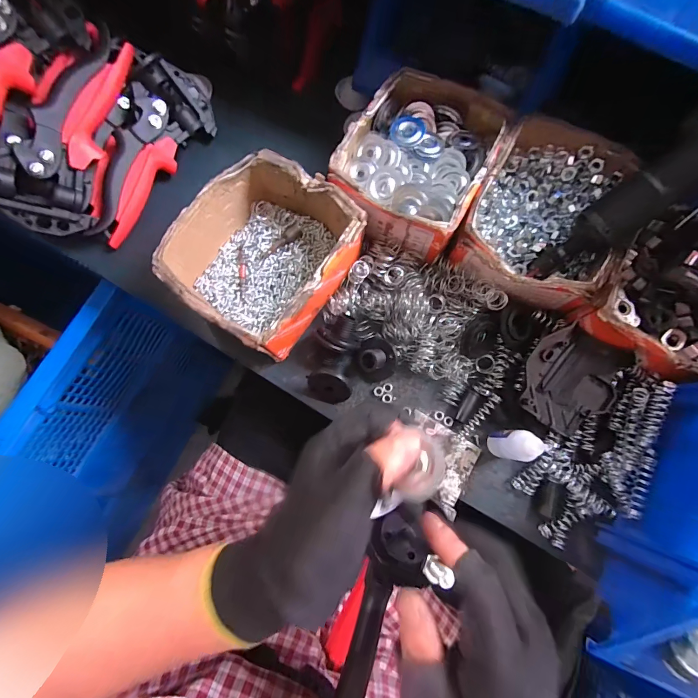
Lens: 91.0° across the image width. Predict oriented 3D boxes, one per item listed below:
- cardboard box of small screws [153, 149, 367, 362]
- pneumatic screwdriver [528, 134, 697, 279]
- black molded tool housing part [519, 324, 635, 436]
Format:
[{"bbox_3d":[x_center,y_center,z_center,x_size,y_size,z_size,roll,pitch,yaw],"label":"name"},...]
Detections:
[{"bbox_3d":[-0.082,-0.093,0.336,0.142,0.067,0.159,37,79,8],"label":"cardboard box of small screws"},{"bbox_3d":[0.259,-0.139,0.273,0.237,0.034,0.043,-41,76,34],"label":"pneumatic screwdriver"},{"bbox_3d":[0.202,0.027,0.316,0.084,0.015,0.090,0,91,-2],"label":"black molded tool housing part"}]

